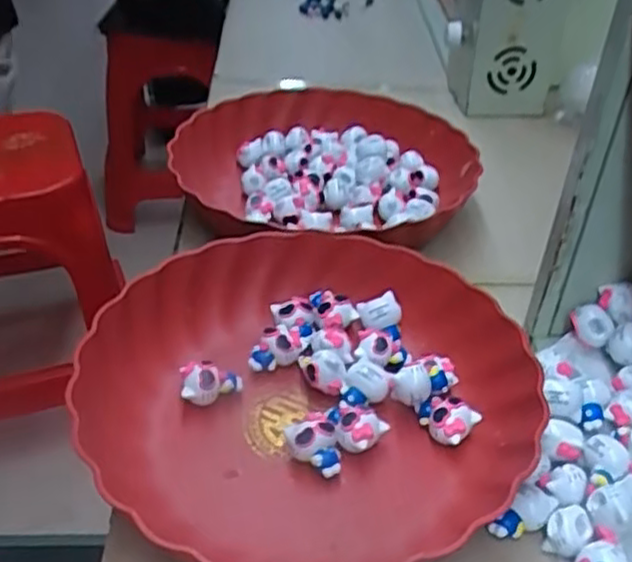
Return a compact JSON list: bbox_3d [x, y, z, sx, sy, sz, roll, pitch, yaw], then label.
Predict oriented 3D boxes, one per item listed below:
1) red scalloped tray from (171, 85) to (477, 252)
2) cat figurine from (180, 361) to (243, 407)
[{"bbox_3d":[0.010,-0.097,0.612,0.232,0.063,0.260,-13,39,-18],"label":"red scalloped tray"},{"bbox_3d":[-0.061,0.060,0.426,0.034,0.022,0.019,-9,38,-13],"label":"cat figurine"}]

